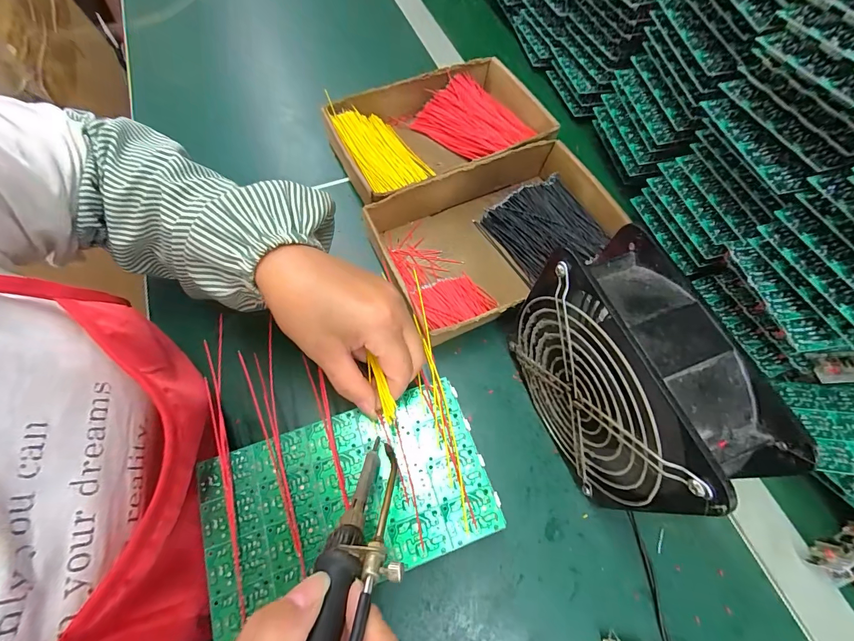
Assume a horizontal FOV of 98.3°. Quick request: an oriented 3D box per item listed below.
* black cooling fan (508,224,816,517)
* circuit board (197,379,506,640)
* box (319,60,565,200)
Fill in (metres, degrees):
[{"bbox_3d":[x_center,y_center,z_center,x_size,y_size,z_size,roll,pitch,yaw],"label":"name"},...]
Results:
[{"bbox_3d":[0.122,0.041,0.251,0.061,0.149,0.152,-18,68,-9],"label":"black cooling fan"},{"bbox_3d":[-0.050,0.112,0.238,0.173,0.005,0.098,-17,68,-8],"label":"circuit board"},{"bbox_3d":[0.014,-0.219,0.425,0.240,0.043,0.162,-25,69,-11],"label":"box"}]

